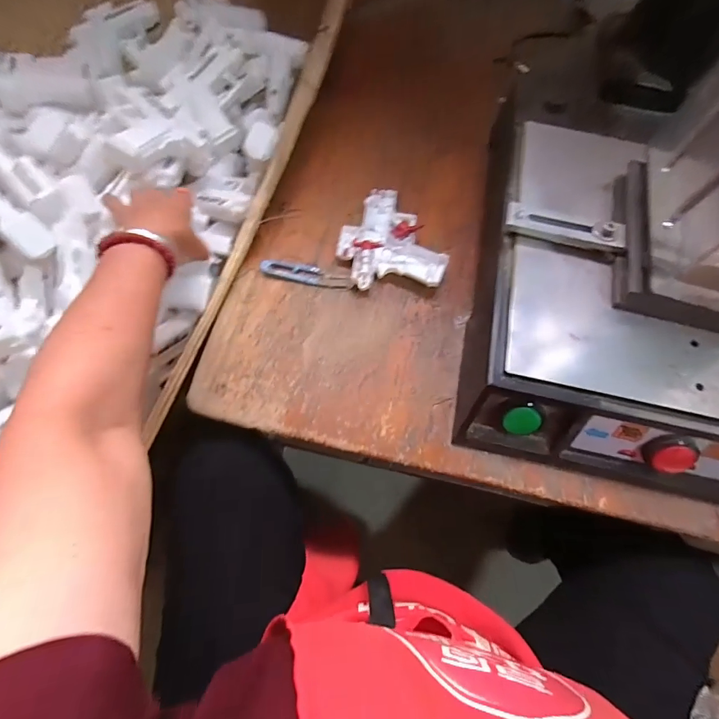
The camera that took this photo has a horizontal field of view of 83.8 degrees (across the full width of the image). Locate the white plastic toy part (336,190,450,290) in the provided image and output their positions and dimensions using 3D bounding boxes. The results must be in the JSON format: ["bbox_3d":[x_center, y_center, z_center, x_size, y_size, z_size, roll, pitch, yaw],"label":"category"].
[{"bbox_3d":[0.035,-0.153,0.496,0.122,0.028,0.145,-6,68,-6],"label":"white plastic toy part"}]

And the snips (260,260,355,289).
[{"bbox_3d":[-0.062,-0.103,0.478,0.110,0.006,0.025,7,68,-1],"label":"snips"}]

